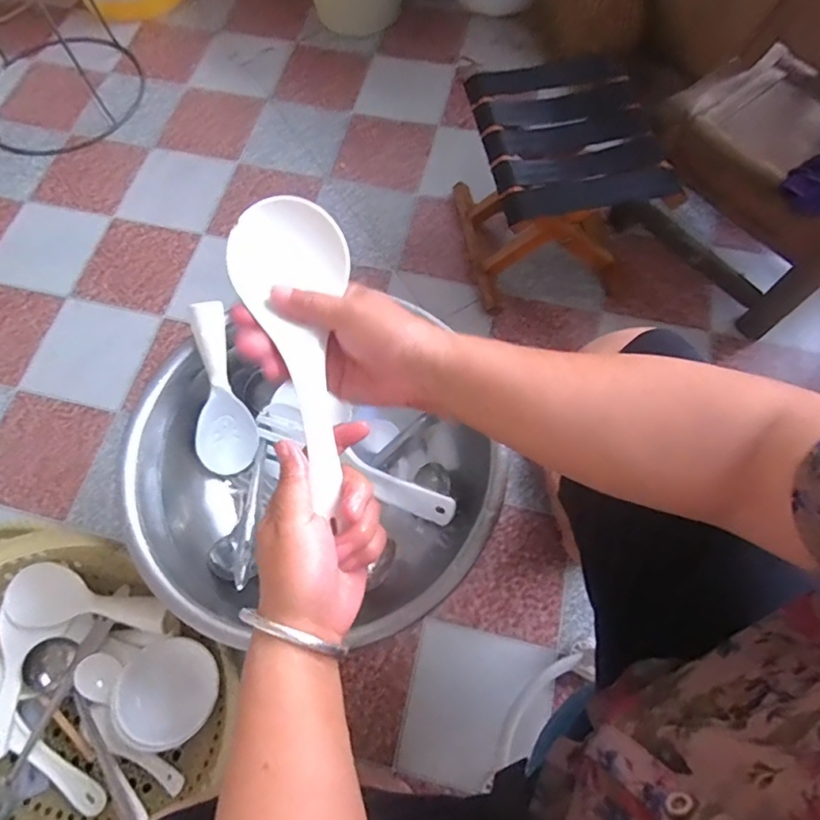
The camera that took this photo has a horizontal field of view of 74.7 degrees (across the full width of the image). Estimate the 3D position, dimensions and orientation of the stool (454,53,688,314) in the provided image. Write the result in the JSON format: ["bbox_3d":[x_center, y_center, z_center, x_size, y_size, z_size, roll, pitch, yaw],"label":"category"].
[{"bbox_3d":[0.226,-0.379,0.898,0.252,0.248,0.295,-10,70,-5],"label":"stool"}]

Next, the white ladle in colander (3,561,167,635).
[{"bbox_3d":[-0.358,0.211,0.593,0.184,0.021,0.065,7,68,4],"label":"white ladle in colander"}]

